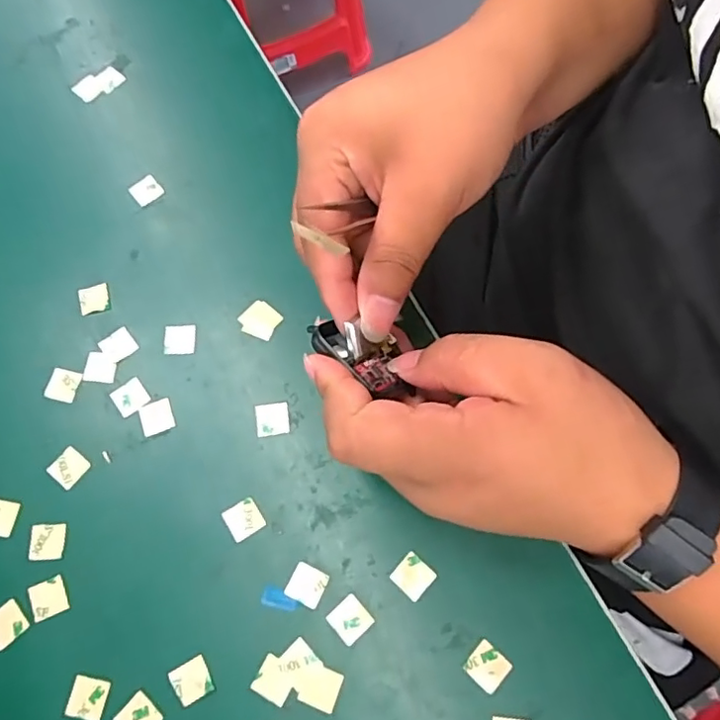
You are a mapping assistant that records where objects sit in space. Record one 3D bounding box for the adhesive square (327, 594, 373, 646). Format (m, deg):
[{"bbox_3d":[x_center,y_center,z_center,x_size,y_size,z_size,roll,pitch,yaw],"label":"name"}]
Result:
[{"bbox_3d":[-0.004,0.113,0.247,0.016,0.004,0.016,-41,75,-12],"label":"adhesive square"}]

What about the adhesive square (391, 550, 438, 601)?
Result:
[{"bbox_3d":[0.024,0.096,0.252,0.015,0.004,0.015,41,77,14],"label":"adhesive square"}]

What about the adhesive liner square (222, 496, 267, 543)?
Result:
[{"bbox_3d":[-0.054,0.073,0.263,0.016,0.004,0.016,-30,73,-9],"label":"adhesive liner square"}]

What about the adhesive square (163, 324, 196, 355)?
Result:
[{"bbox_3d":[-0.093,-0.011,0.292,0.016,0.004,0.016,-4,71,0],"label":"adhesive square"}]

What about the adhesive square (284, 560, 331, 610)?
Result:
[{"bbox_3d":[-0.024,0.100,0.252,0.016,0.004,0.015,25,74,9],"label":"adhesive square"}]

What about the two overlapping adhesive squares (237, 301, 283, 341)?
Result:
[{"bbox_3d":[-0.052,-0.021,0.294,0.019,0.004,0.019,30,75,11],"label":"two overlapping adhesive squares"}]

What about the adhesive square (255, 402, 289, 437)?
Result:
[{"bbox_3d":[-0.043,0.028,0.277,0.016,0.004,0.016,-9,71,-2],"label":"adhesive square"}]

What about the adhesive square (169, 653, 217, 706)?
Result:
[{"bbox_3d":[-0.071,0.136,0.242,0.016,0.004,0.016,-27,64,-9],"label":"adhesive square"}]

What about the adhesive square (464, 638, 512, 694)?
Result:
[{"bbox_3d":[0.054,0.130,0.241,0.015,0.004,0.016,38,75,17],"label":"adhesive square"}]

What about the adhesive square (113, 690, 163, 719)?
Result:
[{"bbox_3d":[-0.093,0.150,0.239,0.016,0.004,0.015,38,73,17],"label":"adhesive square"}]

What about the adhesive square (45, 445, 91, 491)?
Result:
[{"bbox_3d":[-0.140,0.051,0.271,0.015,0.004,0.017,37,76,12],"label":"adhesive square"}]

